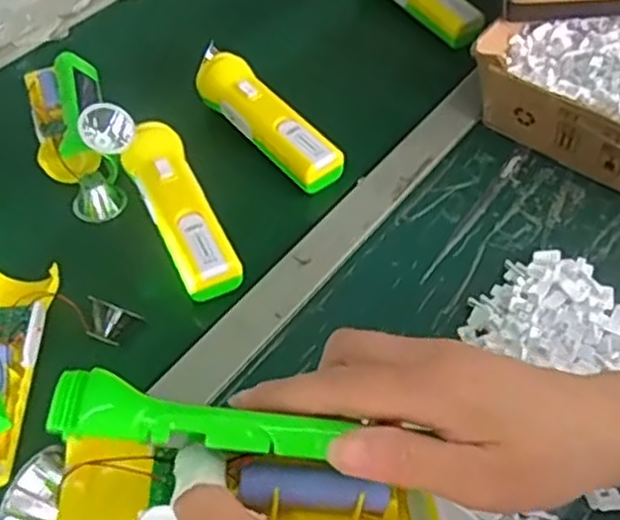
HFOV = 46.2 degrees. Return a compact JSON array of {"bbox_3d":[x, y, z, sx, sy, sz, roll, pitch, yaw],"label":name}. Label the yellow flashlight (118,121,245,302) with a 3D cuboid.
[{"bbox_3d":[-0.103,-0.043,0.577,0.050,0.040,0.163,-24,51,-17],"label":"yellow flashlight"}]

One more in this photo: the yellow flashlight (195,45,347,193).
[{"bbox_3d":[-0.050,-0.135,0.661,0.053,0.042,0.209,-31,53,-22],"label":"yellow flashlight"}]

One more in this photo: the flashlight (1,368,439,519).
[{"bbox_3d":[-0.028,0.091,0.299,0.168,0.057,0.051,15,46,-12],"label":"flashlight"}]

